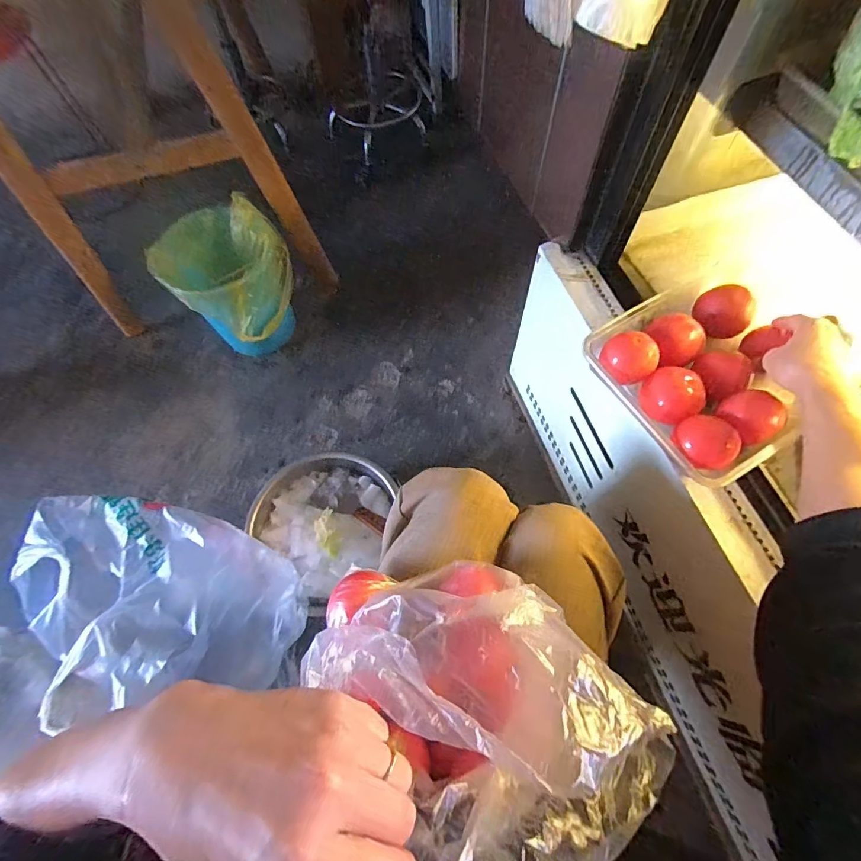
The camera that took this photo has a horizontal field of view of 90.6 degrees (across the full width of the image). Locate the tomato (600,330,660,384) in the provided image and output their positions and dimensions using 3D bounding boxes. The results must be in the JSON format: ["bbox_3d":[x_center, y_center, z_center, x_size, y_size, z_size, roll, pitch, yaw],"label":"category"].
[{"bbox_3d":[0.253,-0.094,0.544,0.066,0.047,0.064,37,72,17],"label":"tomato"}]

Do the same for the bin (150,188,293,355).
[{"bbox_3d":[-0.447,-0.319,0.983,0.208,0.290,0.233,24,69,13],"label":"bin"}]

